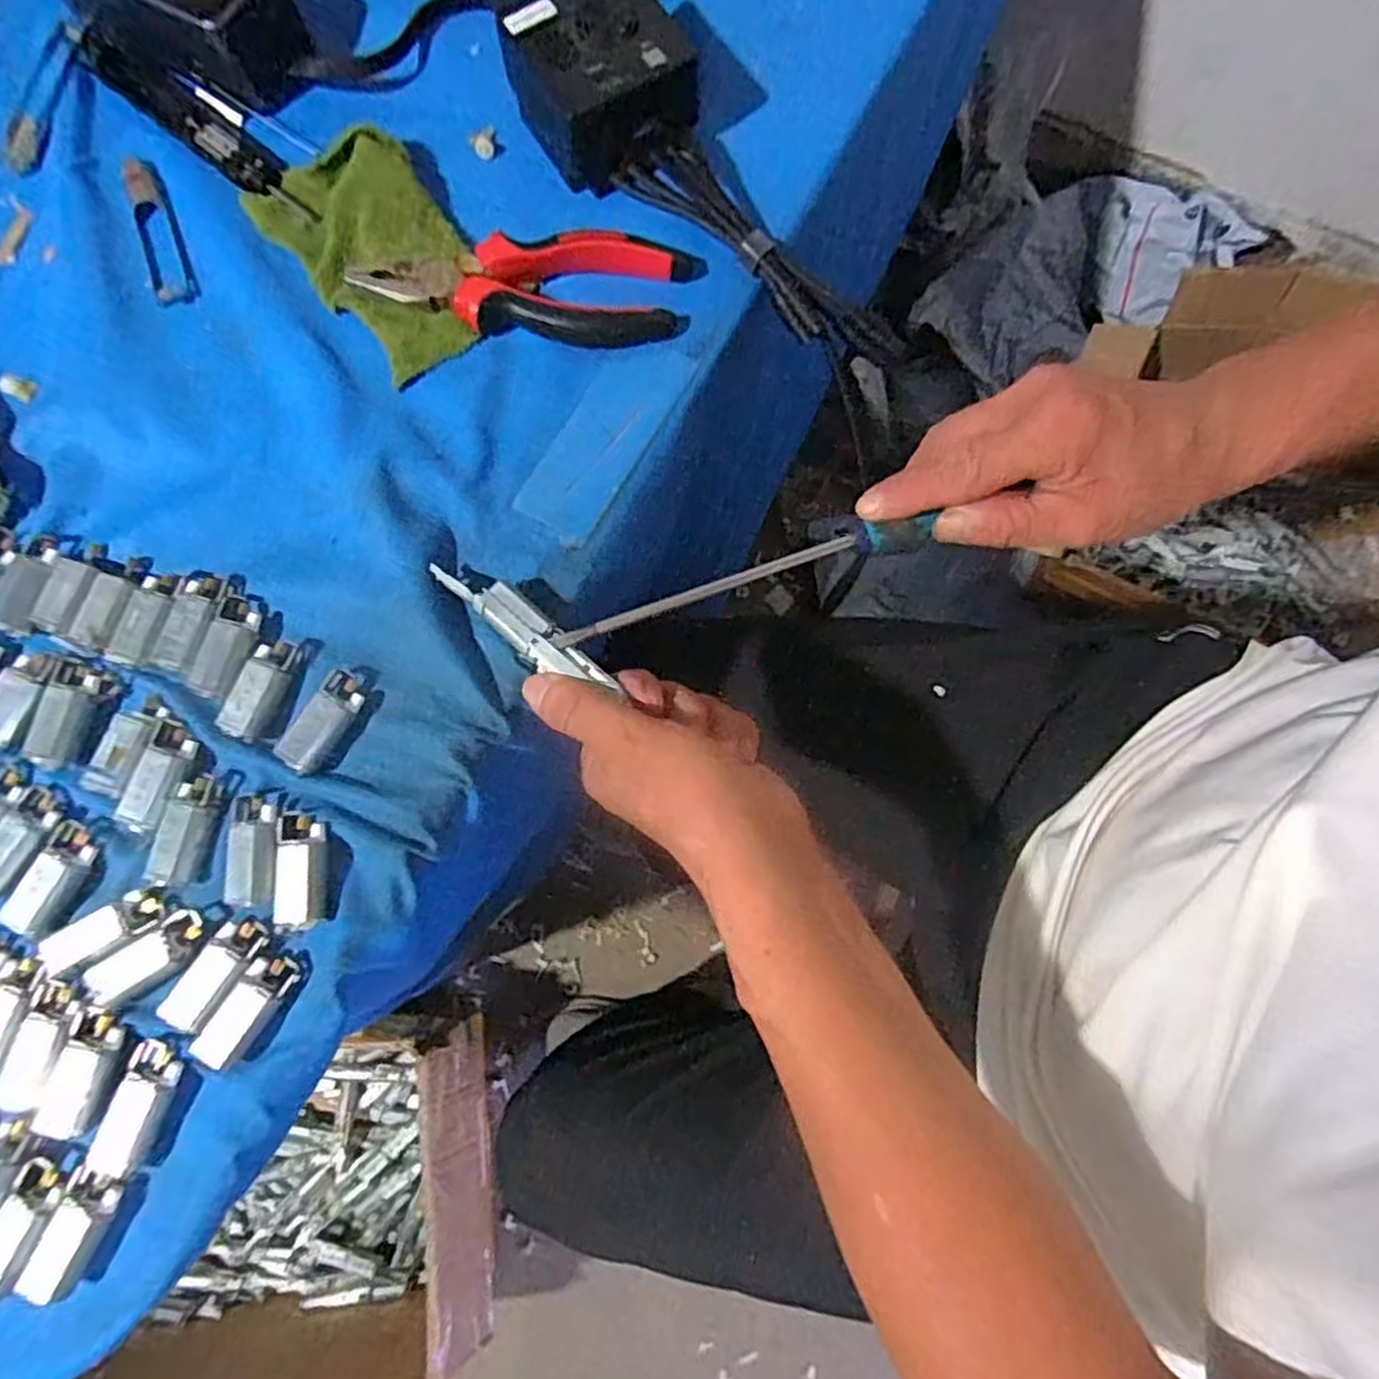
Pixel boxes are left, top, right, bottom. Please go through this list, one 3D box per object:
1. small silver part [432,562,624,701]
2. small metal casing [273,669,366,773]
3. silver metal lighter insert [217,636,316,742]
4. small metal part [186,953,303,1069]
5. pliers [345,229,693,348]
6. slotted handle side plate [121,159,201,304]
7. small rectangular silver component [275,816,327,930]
[{"bbox_3d":[-0.074,-0.029,0.337,0.099,0.009,0.020,35,79,8],"label":"small silver part"},{"bbox_3d":[-0.161,0.015,0.337,0.019,0.013,0.045,27,79,6],"label":"small metal casing"},{"bbox_3d":[-0.191,-0.003,0.341,0.020,0.008,0.050,20,78,4],"label":"silver metal lighter insert"},{"bbox_3d":[-0.182,0.132,0.313,0.019,0.010,0.047,31,79,7],"label":"small metal part"},{"bbox_3d":[-0.081,-0.202,0.379,0.154,0.020,0.052,3,77,1],"label":"pliers"},{"bbox_3d":[-0.278,-0.240,0.399,0.020,0.008,0.088,-22,78,-5],"label":"slotted handle side plate"},{"bbox_3d":[-0.165,0.077,0.323,0.019,0.014,0.047,-8,77,-2],"label":"small rectangular silver component"}]

